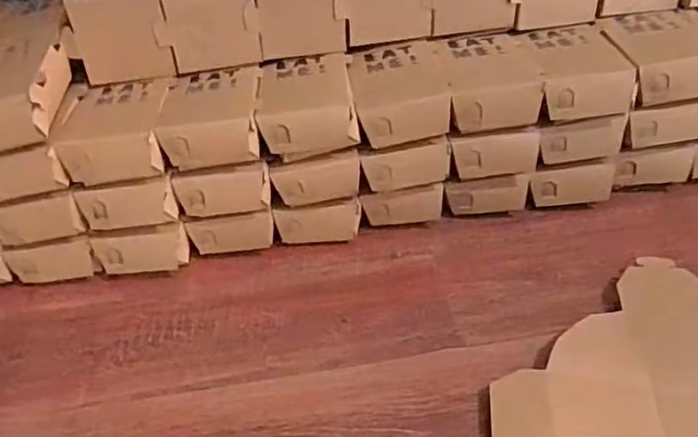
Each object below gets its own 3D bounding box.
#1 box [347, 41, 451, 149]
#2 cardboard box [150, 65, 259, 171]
[{"bbox_3d":[0.051,-0.131,0.640,0.092,0.046,0.130,-6,38,-2],"label":"box"},{"bbox_3d":[-0.137,-0.104,0.625,0.093,0.041,0.135,-5,38,-1],"label":"cardboard box"}]

